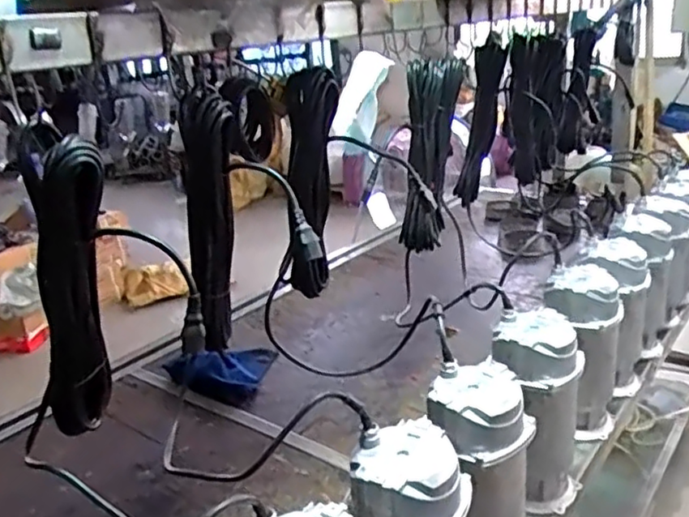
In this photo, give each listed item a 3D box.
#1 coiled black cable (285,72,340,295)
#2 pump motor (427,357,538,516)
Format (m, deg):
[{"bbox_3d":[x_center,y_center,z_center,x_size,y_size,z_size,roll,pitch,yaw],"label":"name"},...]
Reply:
[{"bbox_3d":[-0.048,-0.103,0.956,0.099,0.329,0.081,-6,20,-1],"label":"coiled black cable"},{"bbox_3d":[0.174,0.302,0.850,0.127,0.293,0.112,-22,26,-37],"label":"pump motor"}]

